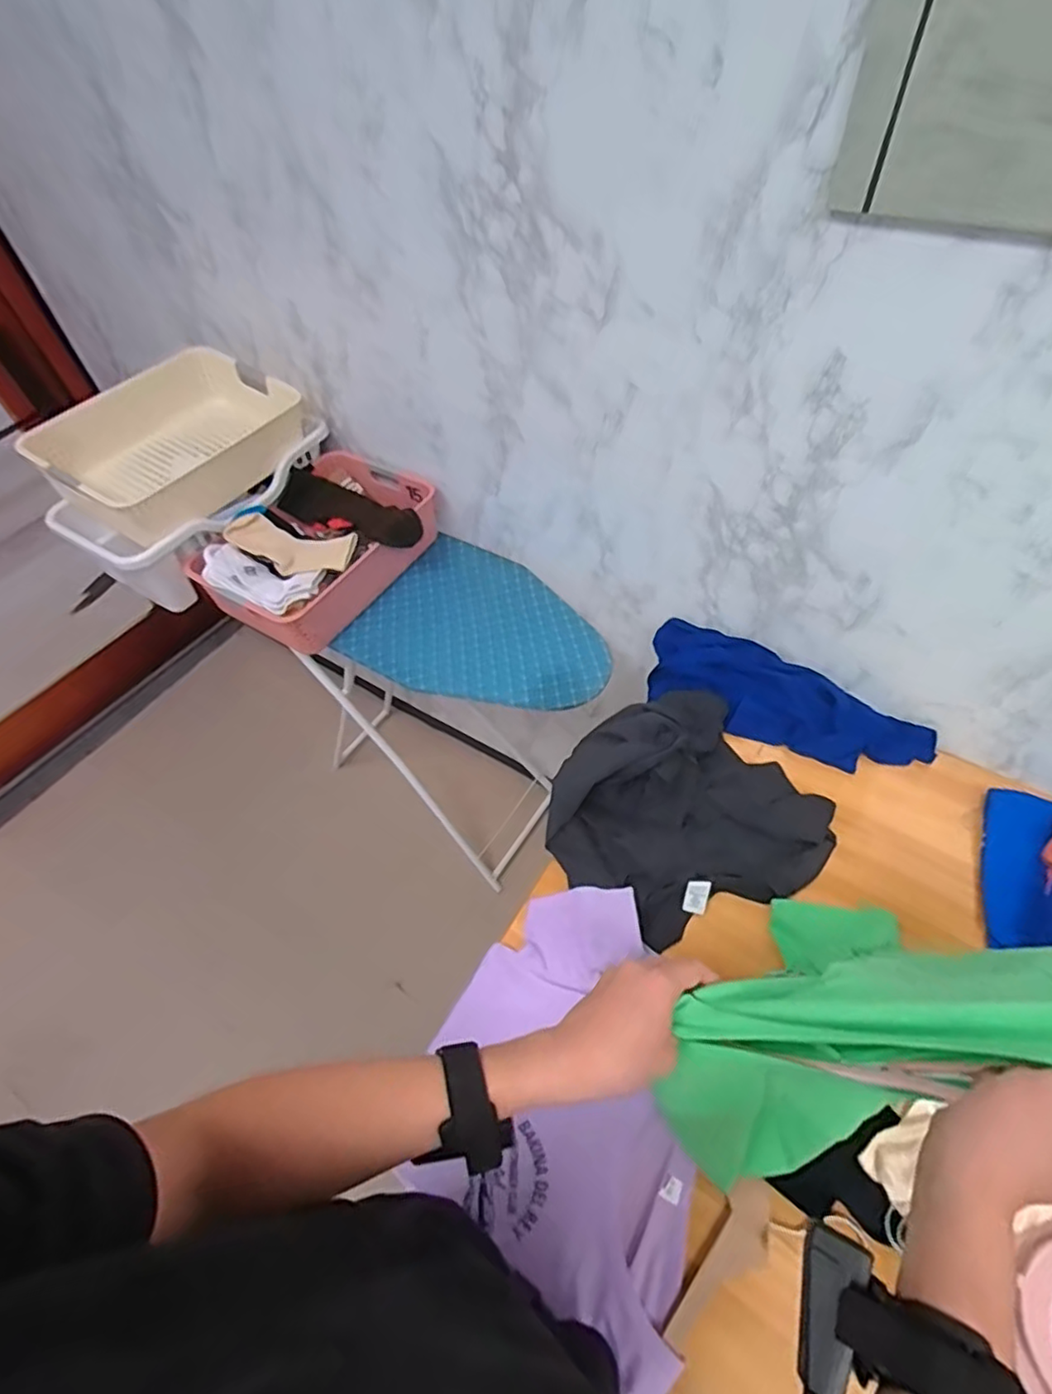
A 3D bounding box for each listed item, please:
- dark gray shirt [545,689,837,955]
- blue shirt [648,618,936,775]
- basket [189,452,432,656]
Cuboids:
[{"bbox_3d":[0.192,0.132,0.787,0.322,0.089,0.270,-20,54,-10],"label":"dark gray shirt"},{"bbox_3d":[0.354,0.006,0.877,0.380,0.073,0.112,23,58,21],"label":"blue shirt"},{"bbox_3d":[-0.322,-0.241,1.025,0.261,0.124,0.356,28,60,23],"label":"basket"}]

